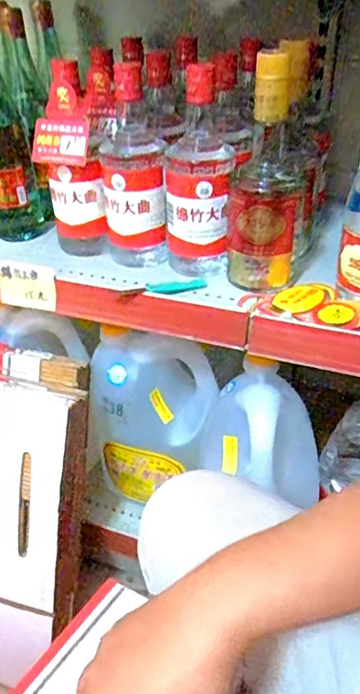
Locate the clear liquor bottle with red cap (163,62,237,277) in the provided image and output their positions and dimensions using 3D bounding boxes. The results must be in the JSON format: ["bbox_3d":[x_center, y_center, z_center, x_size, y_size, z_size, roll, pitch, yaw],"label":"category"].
[{"bbox_3d":[0.021,-0.187,0.584,0.077,0.206,0.080,-2,38,1],"label":"clear liquor bottle with red cap"}]

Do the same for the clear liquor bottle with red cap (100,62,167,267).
[{"bbox_3d":[-0.055,-0.200,0.609,0.075,0.204,0.087,-8,38,-7],"label":"clear liquor bottle with red cap"}]

